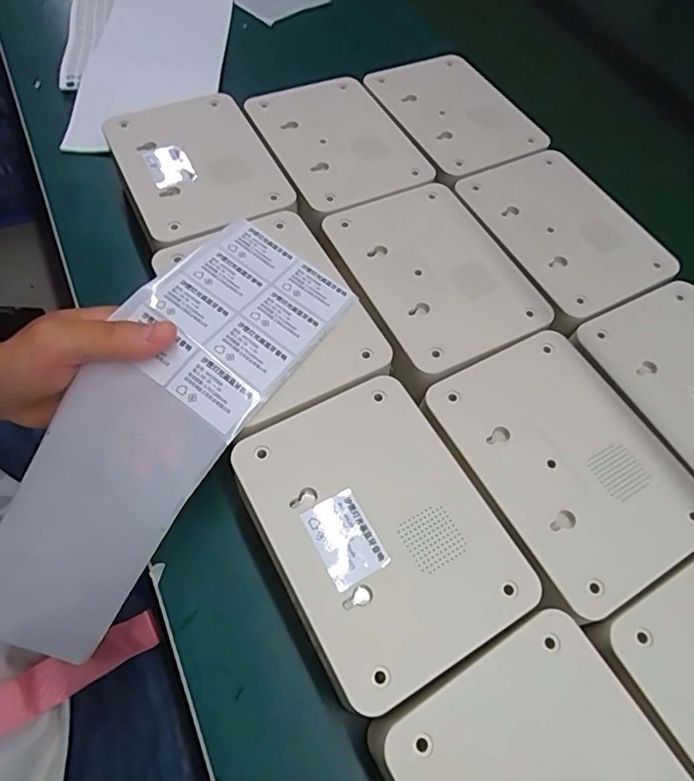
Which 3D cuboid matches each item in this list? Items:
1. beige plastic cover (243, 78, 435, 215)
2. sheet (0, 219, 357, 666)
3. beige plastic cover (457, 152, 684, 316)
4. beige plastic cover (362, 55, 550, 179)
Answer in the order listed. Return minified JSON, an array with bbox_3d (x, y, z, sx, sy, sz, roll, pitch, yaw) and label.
[{"bbox_3d":[-0.006,-0.193,0.389,0.100,0.004,0.135,-24,66,-15],"label":"beige plastic cover"},{"bbox_3d":[-0.112,0.027,0.288,0.089,0.049,0.273,35,85,14],"label":"sheet"},{"bbox_3d":[0.154,-0.118,0.359,0.098,0.006,0.138,-27,67,-16],"label":"beige plastic cover"},{"bbox_3d":[0.090,-0.230,0.417,0.102,0.007,0.137,-26,67,-16],"label":"beige plastic cover"}]

